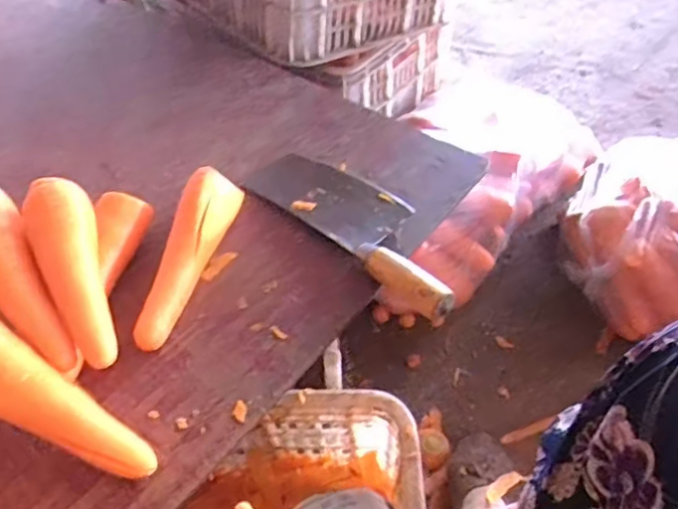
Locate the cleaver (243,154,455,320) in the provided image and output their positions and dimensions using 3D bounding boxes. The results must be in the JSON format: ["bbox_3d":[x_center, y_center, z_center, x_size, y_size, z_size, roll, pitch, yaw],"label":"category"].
[{"bbox_3d":[0.024,-0.040,0.594,0.097,0.026,0.263,-37,58,-26],"label":"cleaver"}]

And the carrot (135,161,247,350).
[{"bbox_3d":[-0.146,-0.003,0.550,0.043,0.049,0.178,13,51,13],"label":"carrot"}]

